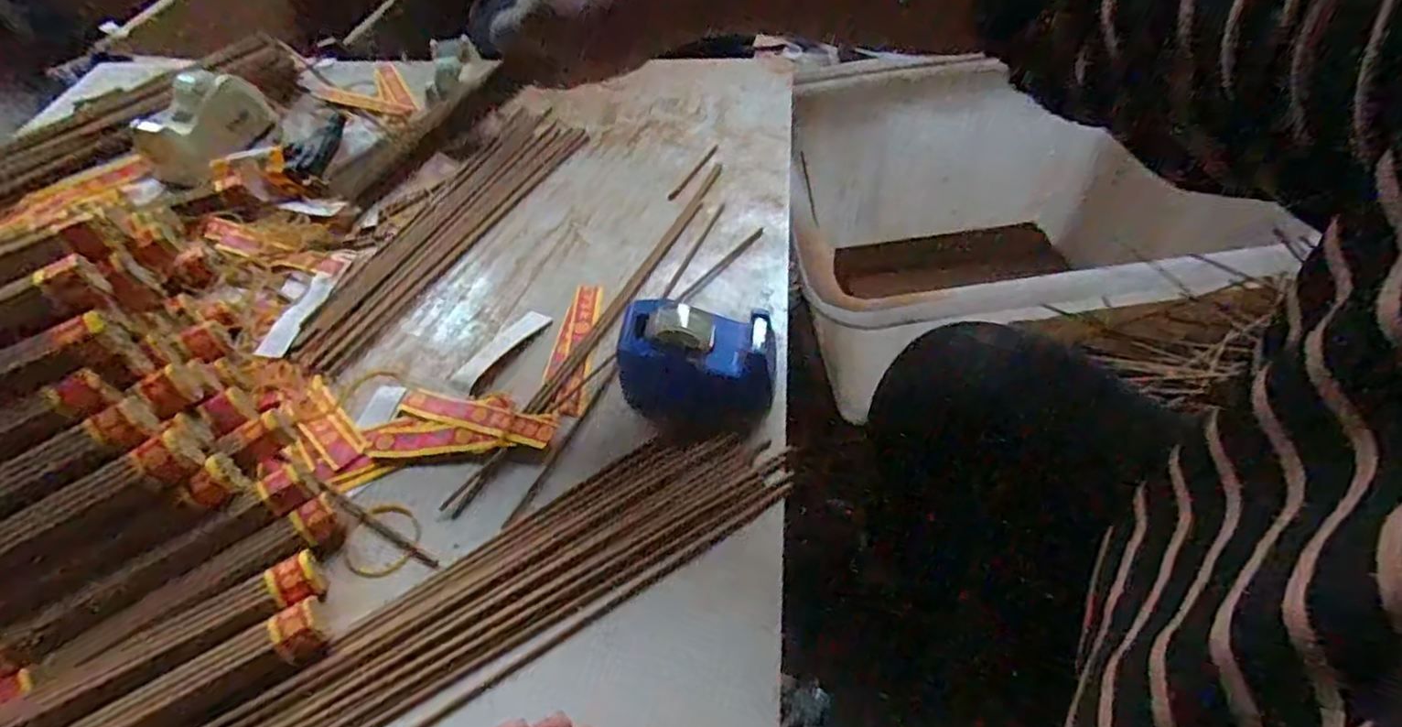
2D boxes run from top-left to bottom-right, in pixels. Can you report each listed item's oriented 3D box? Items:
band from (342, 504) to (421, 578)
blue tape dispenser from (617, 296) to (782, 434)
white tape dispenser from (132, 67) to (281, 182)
[{"bbox_3d":[-0.188,0.105,0.406,0.038,0.004,0.044,12,54,13],"label":"band"},{"bbox_3d":[-0.001,0.002,0.437,0.101,0.052,0.068,6,53,9],"label":"blue tape dispenser"},{"bbox_3d":[-0.468,-0.231,0.647,0.059,0.057,0.114,14,55,15],"label":"white tape dispenser"}]

